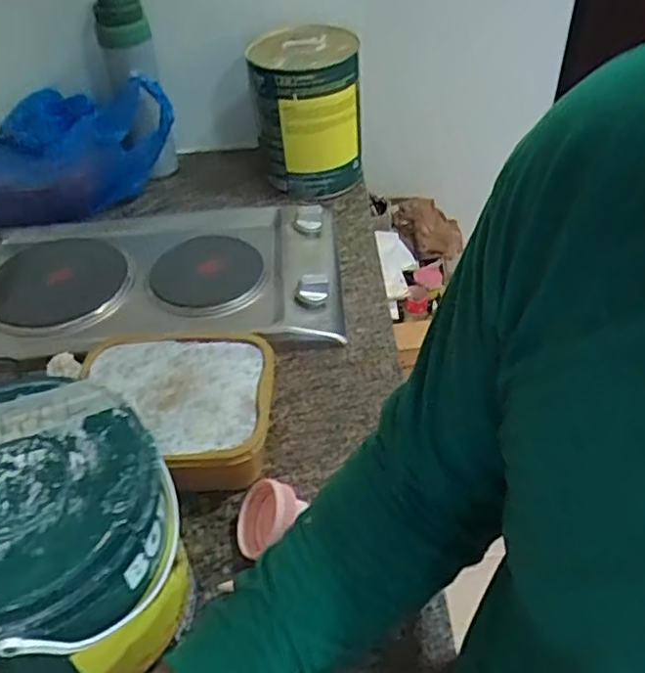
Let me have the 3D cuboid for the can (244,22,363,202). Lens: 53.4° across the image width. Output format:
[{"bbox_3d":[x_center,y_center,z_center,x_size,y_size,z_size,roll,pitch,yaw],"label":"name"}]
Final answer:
[{"bbox_3d":[-0.022,-0.324,0.965,0.150,0.237,0.162,-2,44,2],"label":"can"}]

